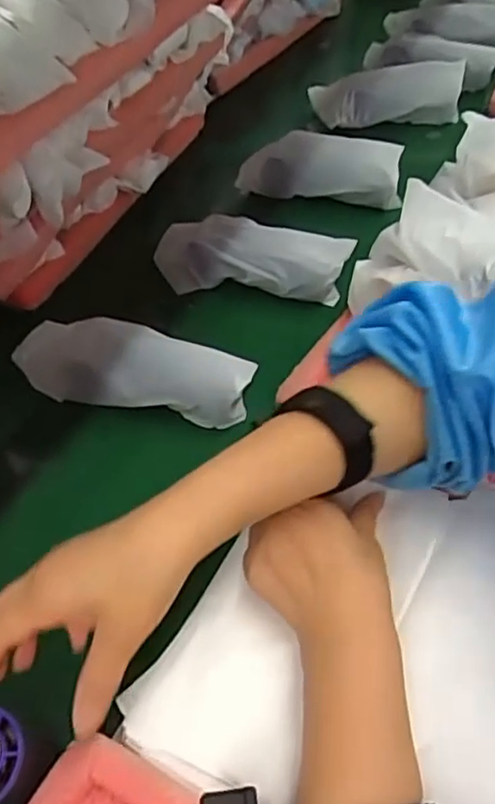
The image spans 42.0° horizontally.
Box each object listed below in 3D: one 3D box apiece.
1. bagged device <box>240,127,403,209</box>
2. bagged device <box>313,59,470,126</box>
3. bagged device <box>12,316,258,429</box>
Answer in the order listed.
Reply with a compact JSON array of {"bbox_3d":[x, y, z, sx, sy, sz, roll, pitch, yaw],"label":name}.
[{"bbox_3d":[0.085,-0.275,0.756,0.183,0.069,0.043,6,50,8],"label":"bagged device"},{"bbox_3d":[0.200,-0.418,0.888,0.207,0.059,0.071,-8,49,-4],"label":"bagged device"},{"bbox_3d":[-0.096,-0.029,0.561,0.193,0.061,0.064,8,50,10],"label":"bagged device"}]

